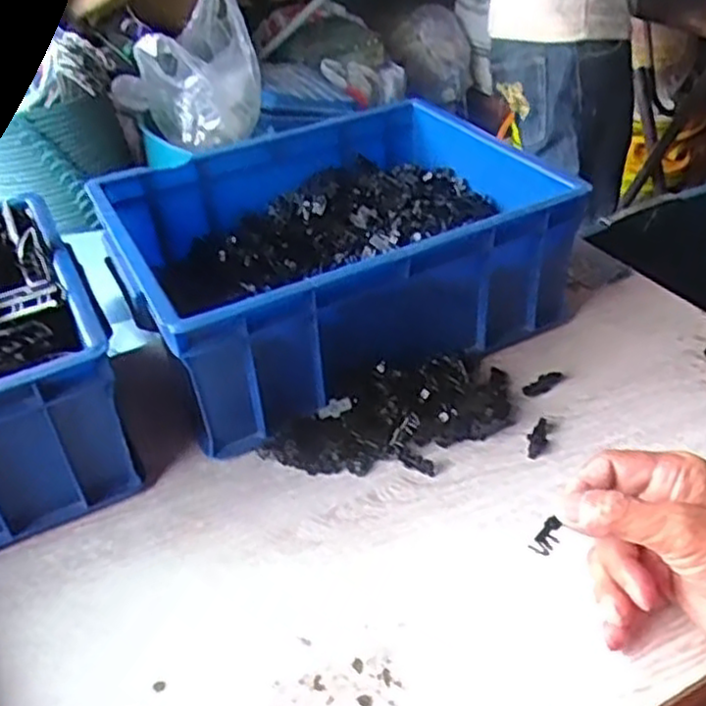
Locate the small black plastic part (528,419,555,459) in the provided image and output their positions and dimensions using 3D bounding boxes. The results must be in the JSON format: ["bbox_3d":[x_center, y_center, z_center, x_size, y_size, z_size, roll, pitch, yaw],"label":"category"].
[{"bbox_3d":[0.133,0.060,0.526,0.014,0.006,0.041,12,40,21],"label":"small black plastic part"}]

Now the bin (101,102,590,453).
[{"bbox_3d":[-0.018,-0.086,0.633,0.326,0.128,0.275,-19,39,-19],"label":"bin"}]

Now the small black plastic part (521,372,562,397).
[{"bbox_3d":[0.148,0.023,0.568,0.036,0.006,0.011,-23,40,-23],"label":"small black plastic part"}]

